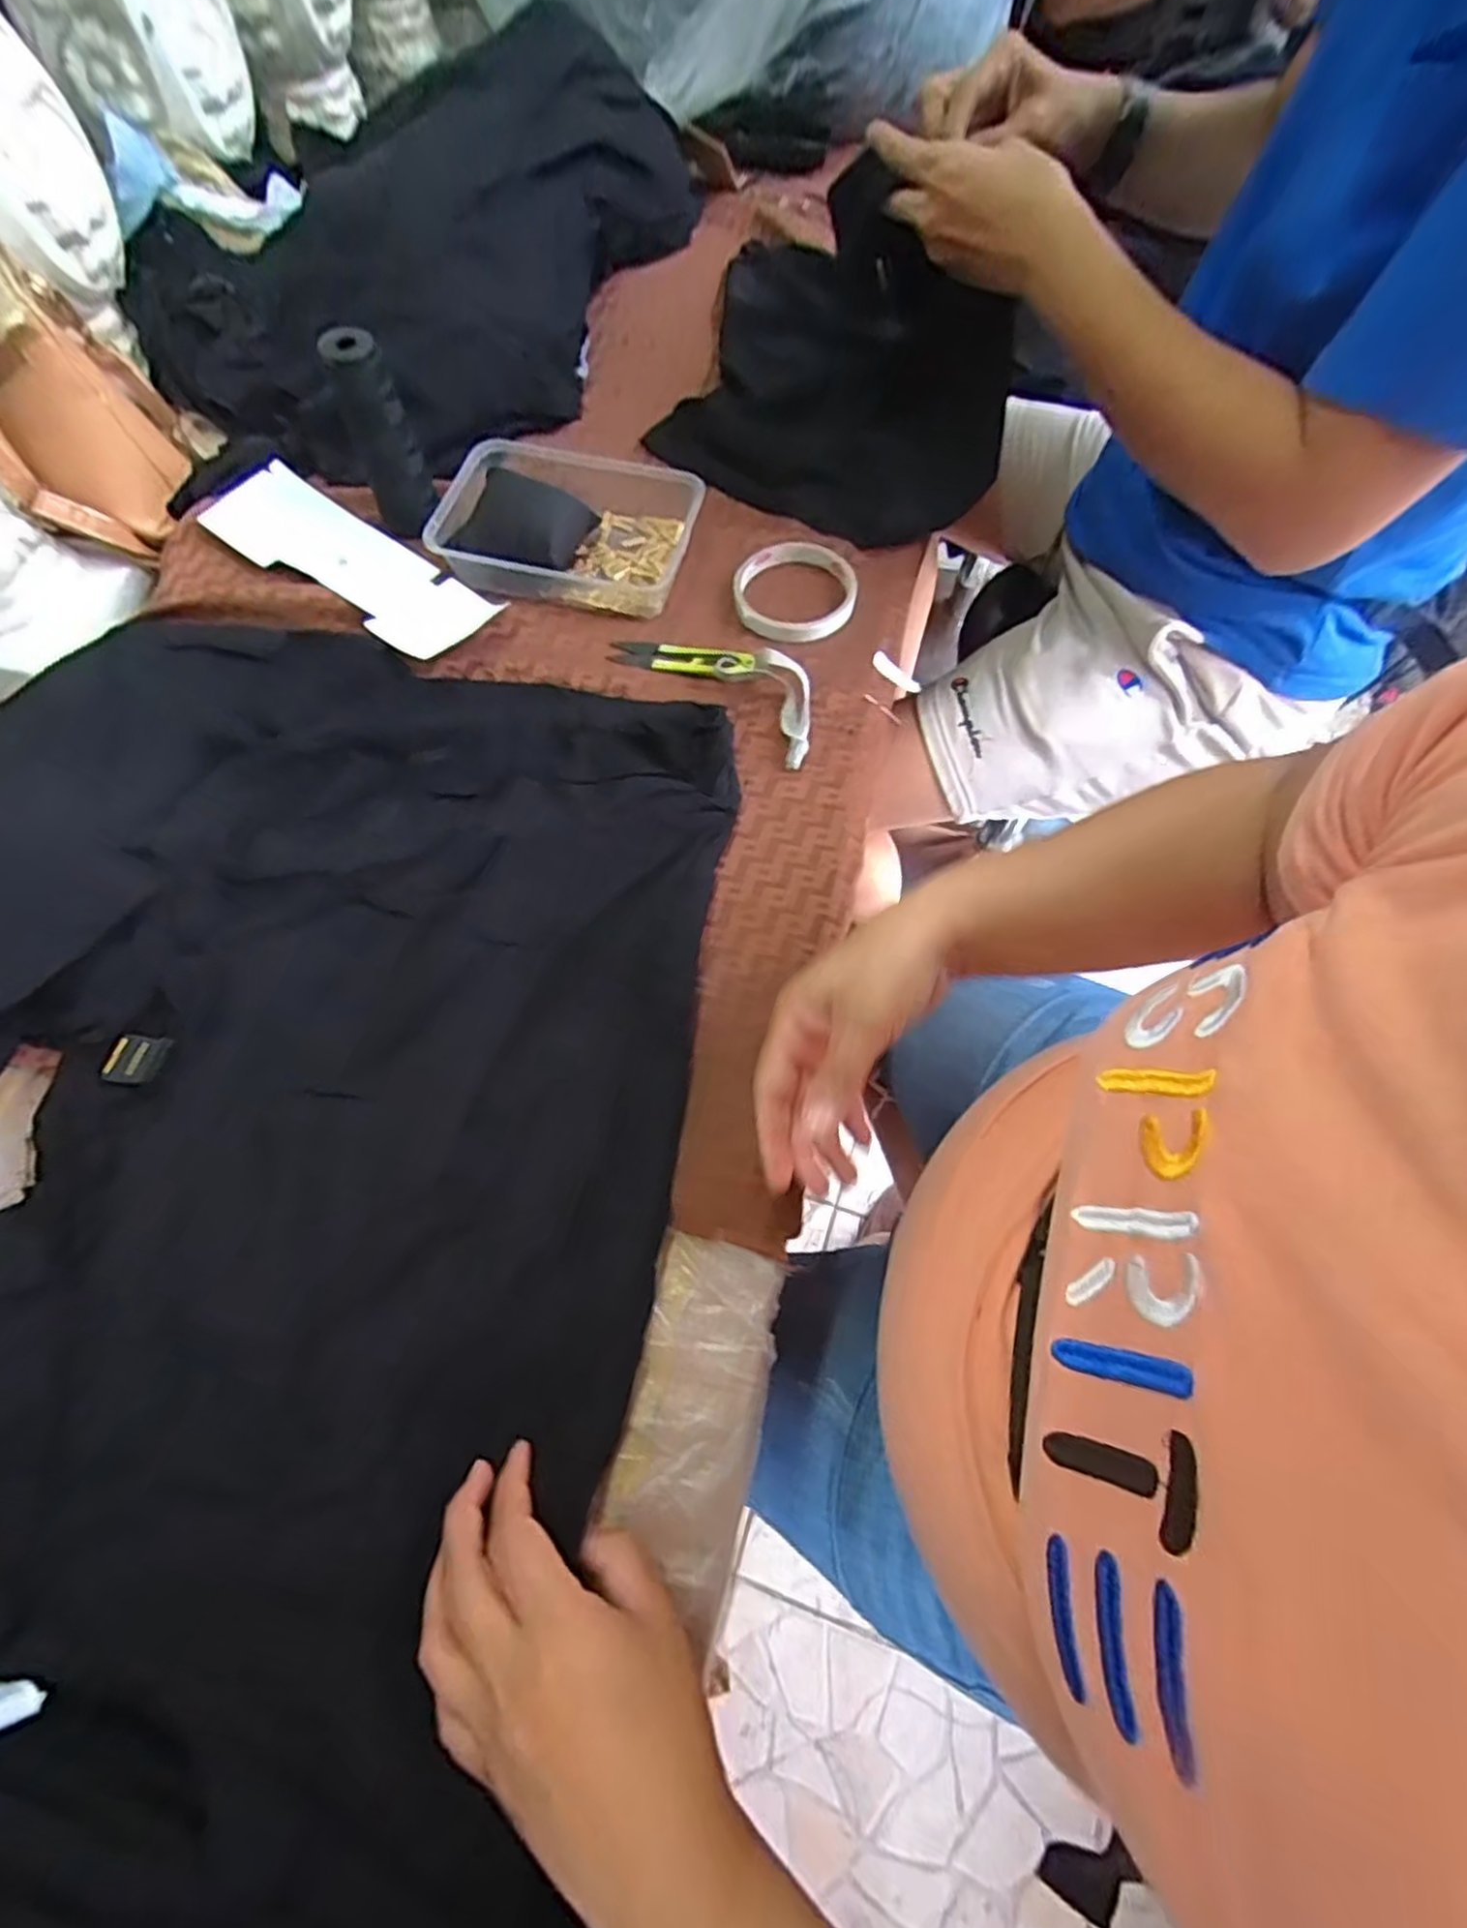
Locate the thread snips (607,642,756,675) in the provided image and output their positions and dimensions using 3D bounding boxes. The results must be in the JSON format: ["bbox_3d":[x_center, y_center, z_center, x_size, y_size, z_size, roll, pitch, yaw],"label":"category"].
[{"bbox_3d":[-0.035,-0.209,0.482,0.098,0.015,0.021,12,63,2],"label":"thread snips"}]

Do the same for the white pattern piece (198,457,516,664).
[{"bbox_3d":[-0.272,-0.285,0.506,0.221,0.008,0.072,36,74,10],"label":"white pattern piece"}]

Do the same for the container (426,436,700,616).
[{"bbox_3d":[-0.121,-0.316,0.514,0.172,0.042,0.127,13,63,3],"label":"container"}]

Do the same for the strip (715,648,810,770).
[{"bbox_3d":[0.029,-0.172,0.459,0.042,0.009,0.095,-34,71,2],"label":"strip"}]

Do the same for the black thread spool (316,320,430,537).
[{"bbox_3d":[-0.238,-0.357,0.483,0.037,0.109,0.027,-30,70,-12],"label":"black thread spool"}]

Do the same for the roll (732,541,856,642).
[{"bbox_3d":[0.044,-0.265,0.509,0.083,0.019,0.089,2,63,-3],"label":"roll"}]

